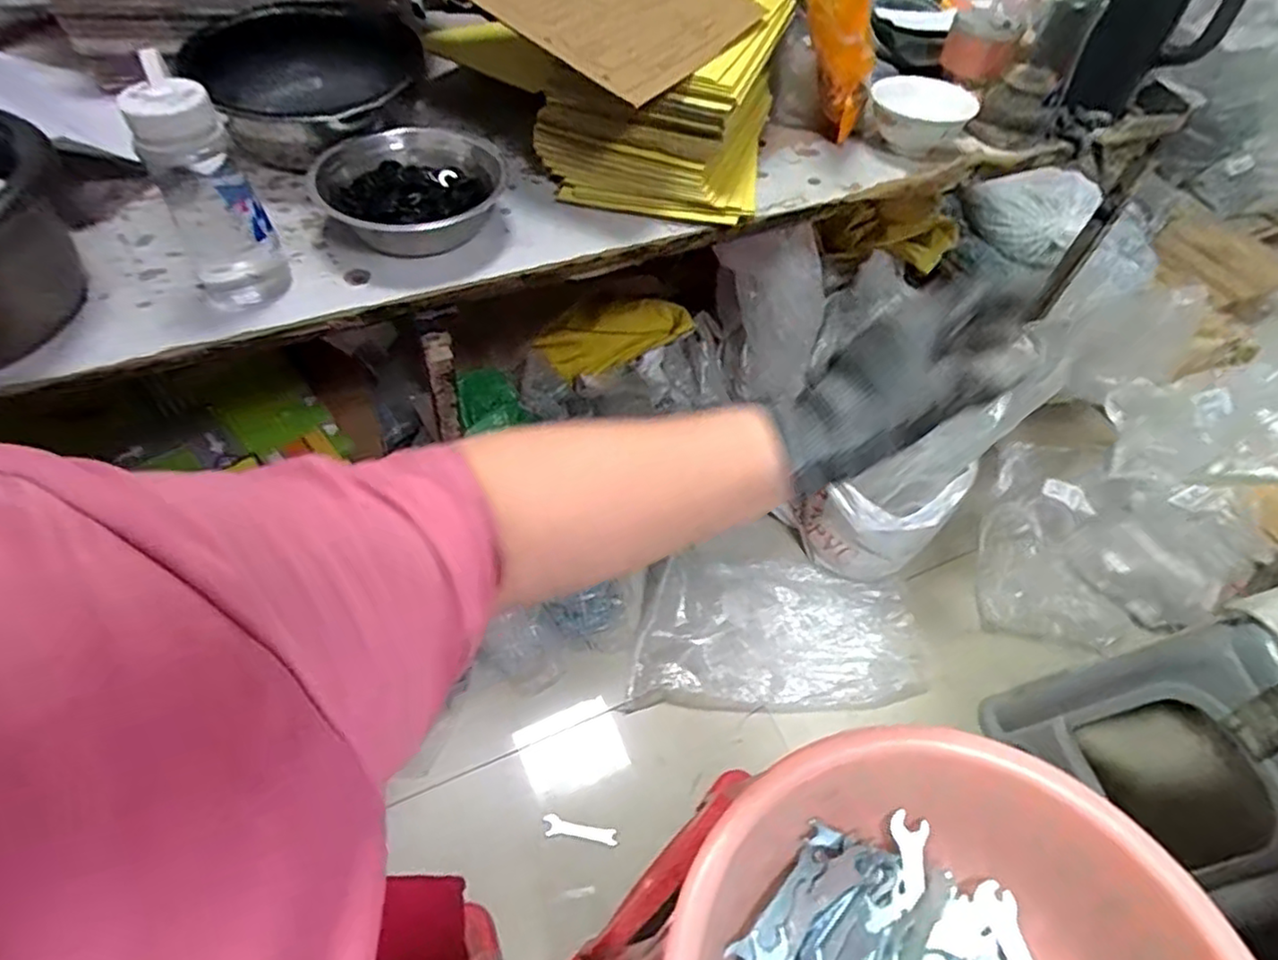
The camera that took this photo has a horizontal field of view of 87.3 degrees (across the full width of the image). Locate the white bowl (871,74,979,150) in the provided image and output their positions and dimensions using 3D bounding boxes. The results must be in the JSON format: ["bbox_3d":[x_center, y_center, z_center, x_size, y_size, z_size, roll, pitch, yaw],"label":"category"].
[{"bbox_3d":[0.362,-0.471,0.872,0.122,0.057,0.122,2,54,-3],"label":"white bowl"}]

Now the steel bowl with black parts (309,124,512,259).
[{"bbox_3d":[-0.221,-0.289,0.665,0.156,0.053,0.172,-26,60,-22],"label":"steel bowl with black parts"}]

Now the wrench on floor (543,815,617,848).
[{"bbox_3d":[-0.089,0.530,1.012,0.113,0.013,0.028,9,54,1],"label":"wrench on floor"}]

